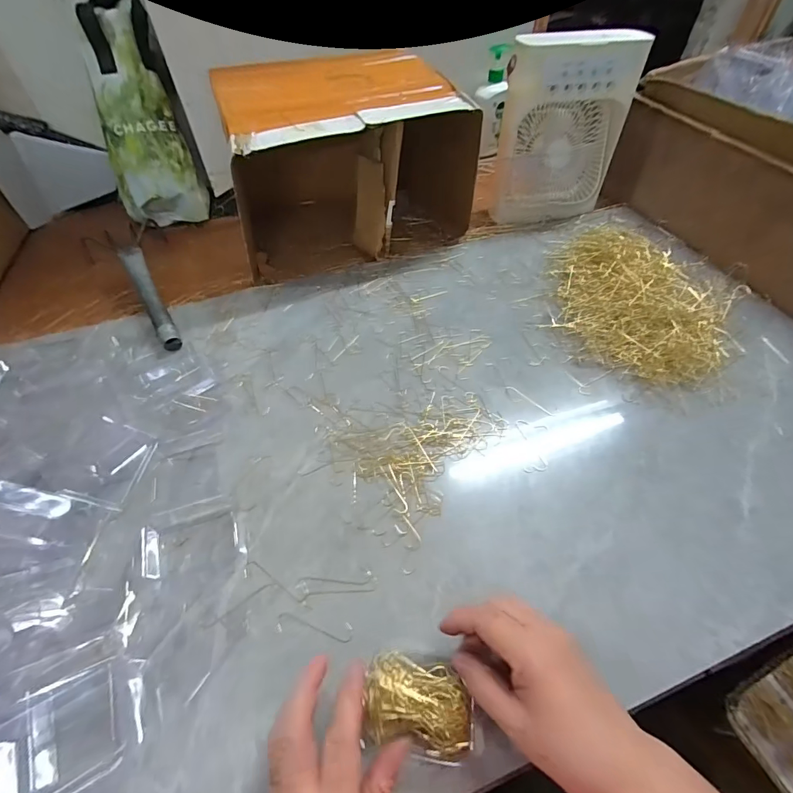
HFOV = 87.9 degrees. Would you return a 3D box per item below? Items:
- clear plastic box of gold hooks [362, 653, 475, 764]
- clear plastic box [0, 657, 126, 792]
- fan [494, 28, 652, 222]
[{"bbox_3d":[0.016,0.217,0.289,0.074,0.020,0.054,7,49,6],"label":"clear plastic box of gold hooks"},{"bbox_3d":[-0.228,0.232,0.279,0.071,0.025,0.068,-26,55,-18],"label":"clear plastic box"},{"bbox_3d":[0.270,-0.431,0.679,0.196,0.251,0.085,-12,52,-8],"label":"fan"}]

